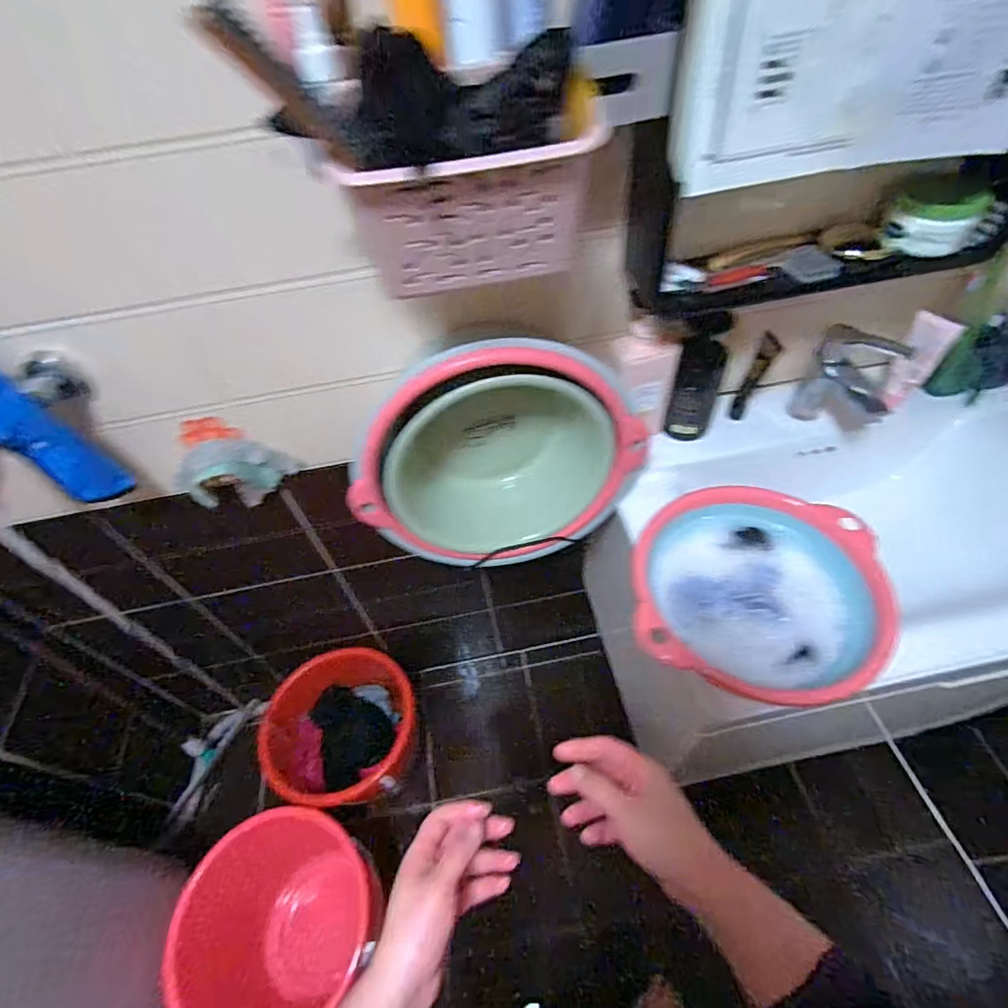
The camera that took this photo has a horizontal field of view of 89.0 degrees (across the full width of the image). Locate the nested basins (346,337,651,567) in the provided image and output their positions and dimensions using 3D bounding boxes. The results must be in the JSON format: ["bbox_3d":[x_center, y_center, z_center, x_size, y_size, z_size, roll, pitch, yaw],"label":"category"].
[{"bbox_3d":[-0.010,-0.080,0.746,0.396,0.332,0.157,-11,51,-3],"label":"nested basins"}]

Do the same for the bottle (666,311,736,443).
[{"bbox_3d":[0.291,-0.182,0.771,0.064,0.196,0.062,18,55,20],"label":"bottle"}]

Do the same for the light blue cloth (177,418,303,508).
[{"bbox_3d":[-0.413,-0.057,0.772,0.180,0.129,0.060,-11,51,-3],"label":"light blue cloth"}]

